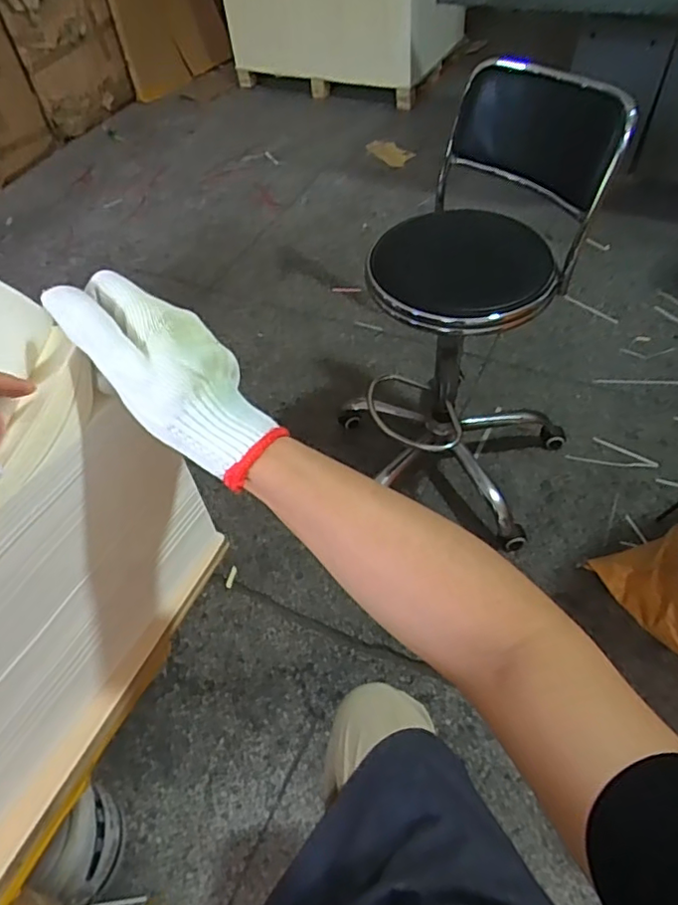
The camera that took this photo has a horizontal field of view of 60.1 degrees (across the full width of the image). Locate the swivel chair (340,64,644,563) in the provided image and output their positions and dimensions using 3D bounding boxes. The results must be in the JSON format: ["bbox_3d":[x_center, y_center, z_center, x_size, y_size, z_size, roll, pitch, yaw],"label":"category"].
[{"bbox_3d":[0.245,-0.262,1.245,0.534,0.849,0.434,22,57,21],"label":"swivel chair"}]

